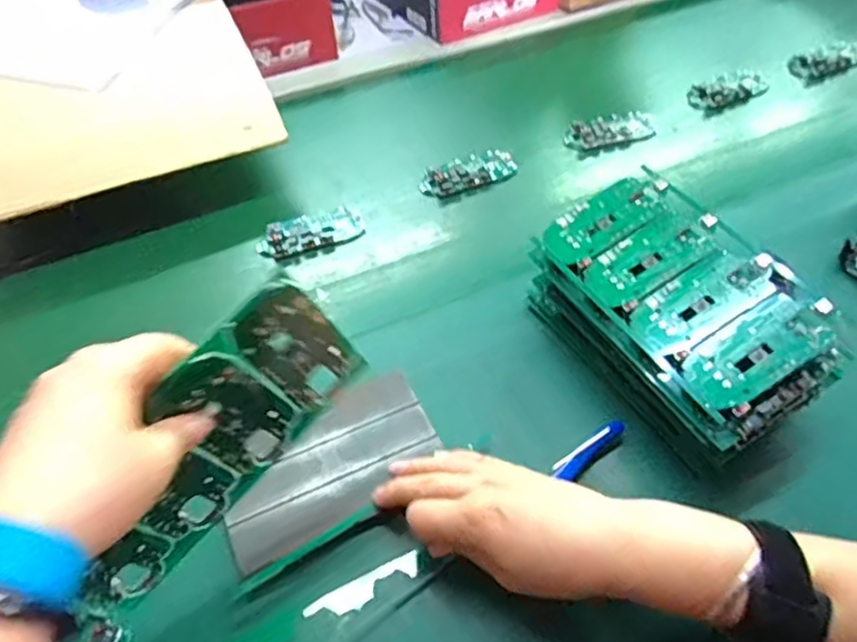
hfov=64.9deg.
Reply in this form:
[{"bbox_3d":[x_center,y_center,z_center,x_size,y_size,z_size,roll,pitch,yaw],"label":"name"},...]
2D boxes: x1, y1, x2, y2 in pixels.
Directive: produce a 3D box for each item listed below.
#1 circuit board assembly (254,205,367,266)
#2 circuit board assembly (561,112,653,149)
[{"bbox_3d":[-0.112,-0.083,0.640,0.099,0.011,0.048,-17,49,-12],"label":"circuit board assembly"},{"bbox_3d":[0.196,-0.203,0.734,0.092,0.024,0.043,-16,49,-11],"label":"circuit board assembly"}]

